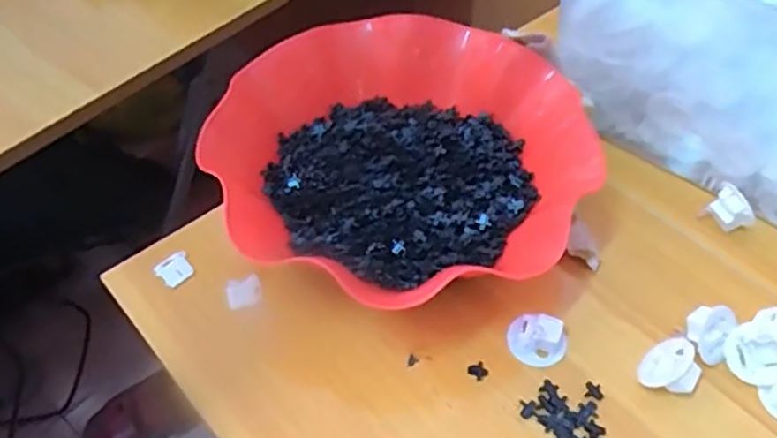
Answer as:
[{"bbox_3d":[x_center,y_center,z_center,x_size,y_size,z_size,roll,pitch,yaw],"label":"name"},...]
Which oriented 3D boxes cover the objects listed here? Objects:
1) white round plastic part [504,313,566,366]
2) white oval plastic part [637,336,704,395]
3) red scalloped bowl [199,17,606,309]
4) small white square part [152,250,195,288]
[{"bbox_3d":[0.082,0.066,0.368,0.032,0.013,0.025,16,56,16],"label":"white round plastic part"},{"bbox_3d":[0.150,0.078,0.355,0.027,0.021,0.030,29,60,24],"label":"white oval plastic part"},{"bbox_3d":[0.012,-0.029,0.420,0.217,0.088,0.207,0,52,0],"label":"red scalloped bowl"},{"bbox_3d":[-0.131,0.031,0.414,0.018,0.006,0.022,37,64,28],"label":"small white square part"}]

